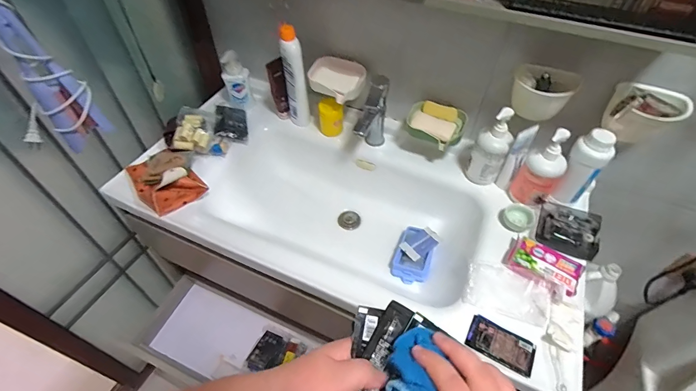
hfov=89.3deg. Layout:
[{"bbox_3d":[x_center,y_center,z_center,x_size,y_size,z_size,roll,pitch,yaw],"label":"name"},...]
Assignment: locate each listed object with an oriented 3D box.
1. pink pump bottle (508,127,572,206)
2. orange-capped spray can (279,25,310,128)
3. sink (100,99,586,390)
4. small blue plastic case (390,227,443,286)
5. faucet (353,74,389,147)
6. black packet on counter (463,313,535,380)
[{"bbox_3d":[0.396,-0.058,0.707,0.077,0.162,0.065,35,58,25],"label":"pink pump bottle"},{"bbox_3d":[-0.132,-0.290,0.875,0.050,0.258,0.042,-7,50,-7],"label":"orange-capped spray can"},{"bbox_3d":[0.036,0.084,0.866,0.870,0.254,0.448,20,52,15],"label":"sink"},{"bbox_3d":[0.158,0.133,0.824,0.085,0.036,0.144,19,52,15],"label":"small blue plastic case"},{"bbox_3d":[0.056,-0.173,0.831,0.046,0.184,0.123,16,51,12],"label":"faucet"},{"bbox_3d":[0.253,0.246,0.581,0.102,0.013,0.060,26,54,19],"label":"black packet on counter"}]

